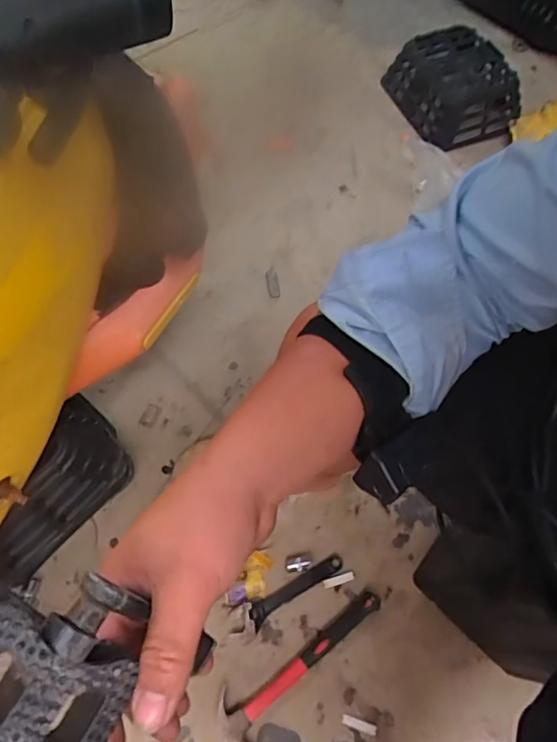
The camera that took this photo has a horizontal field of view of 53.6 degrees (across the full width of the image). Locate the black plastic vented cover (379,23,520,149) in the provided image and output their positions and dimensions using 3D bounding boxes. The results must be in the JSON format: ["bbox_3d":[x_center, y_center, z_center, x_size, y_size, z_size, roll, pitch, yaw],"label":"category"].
[{"bbox_3d":[0.505,-0.844,1.597,0.291,0.147,0.406,-11,63,-10],"label":"black plastic vented cover"}]

